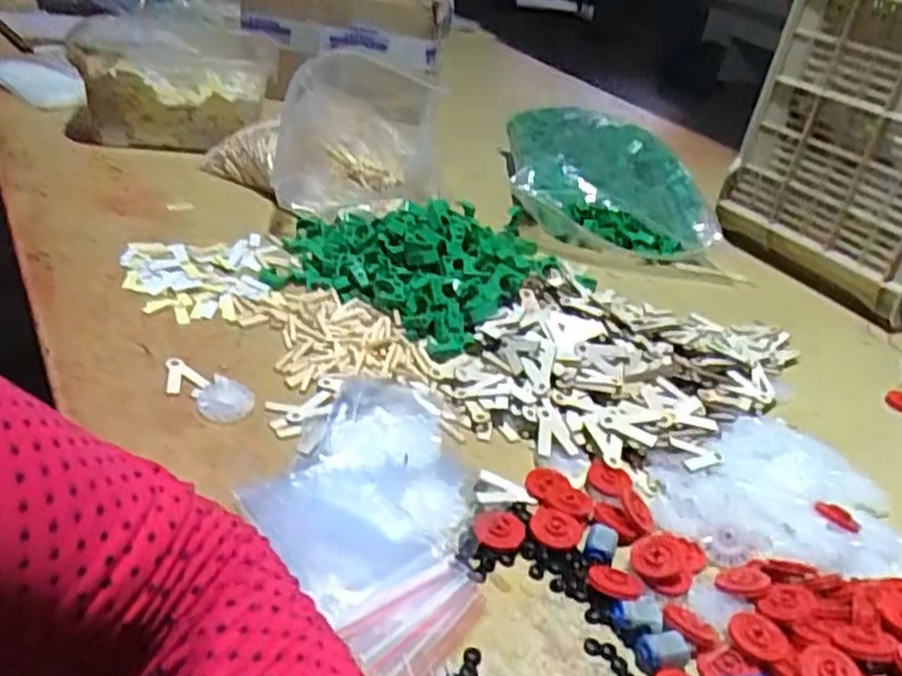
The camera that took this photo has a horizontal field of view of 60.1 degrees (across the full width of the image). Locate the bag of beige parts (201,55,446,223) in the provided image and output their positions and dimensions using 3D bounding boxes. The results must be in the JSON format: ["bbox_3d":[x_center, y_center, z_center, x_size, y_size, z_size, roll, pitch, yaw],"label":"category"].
[{"bbox_3d":[-0.128,-0.253,0.924,0.247,0.145,0.220,32,36,31],"label":"bag of beige parts"}]

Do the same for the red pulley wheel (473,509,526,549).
[{"bbox_3d":[0.031,0.122,0.501,0.032,0.007,0.035,8,31,-5],"label":"red pulley wheel"}]

